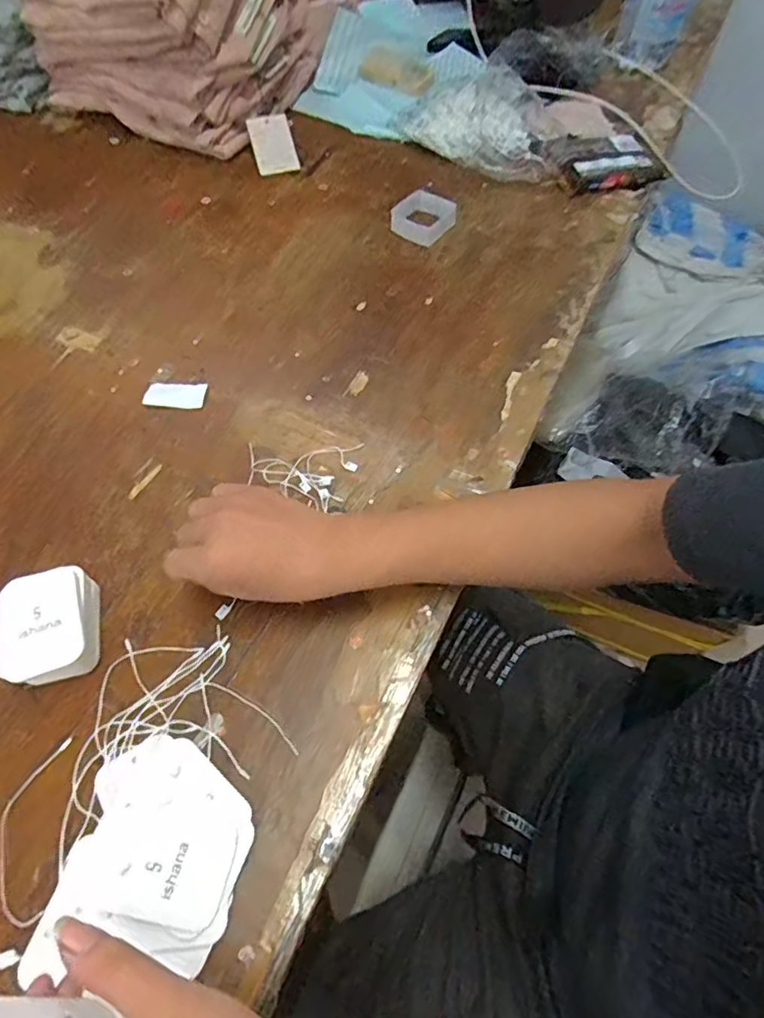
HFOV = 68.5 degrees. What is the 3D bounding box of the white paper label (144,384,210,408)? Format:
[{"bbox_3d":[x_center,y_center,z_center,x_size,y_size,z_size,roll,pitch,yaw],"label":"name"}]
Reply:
[{"bbox_3d":[-0.188,-0.103,0.512,0.055,0.004,0.028,0,60,0],"label":"white paper label"}]

